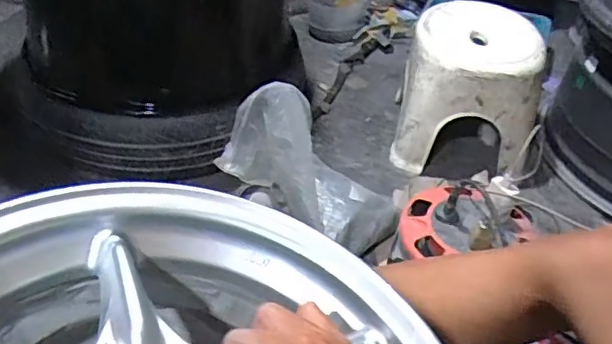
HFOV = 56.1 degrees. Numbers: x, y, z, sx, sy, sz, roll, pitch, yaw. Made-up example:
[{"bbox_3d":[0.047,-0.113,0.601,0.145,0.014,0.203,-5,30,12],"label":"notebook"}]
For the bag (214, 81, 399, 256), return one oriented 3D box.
[{"bbox_3d":[-0.001,0.011,0.900,0.295,0.159,0.176,43,43,-10],"label":"bag"}]

